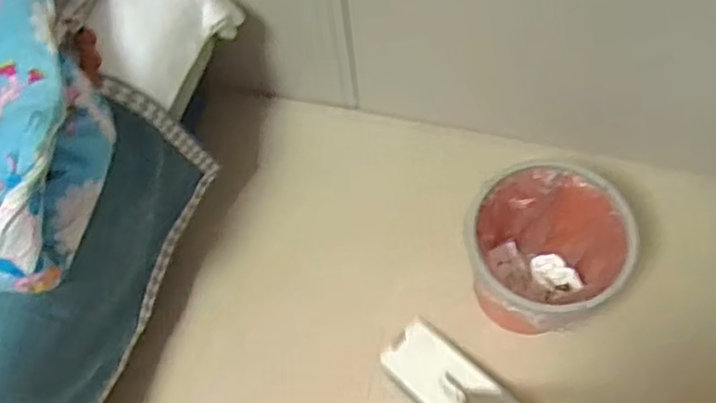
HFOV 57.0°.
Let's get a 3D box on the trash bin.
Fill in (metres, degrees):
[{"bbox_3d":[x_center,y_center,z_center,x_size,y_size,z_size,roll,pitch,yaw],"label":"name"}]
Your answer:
[{"bbox_3d":[0.307,0.089,1.118,0.250,0.226,0.234,-1,66,3],"label":"trash bin"}]

